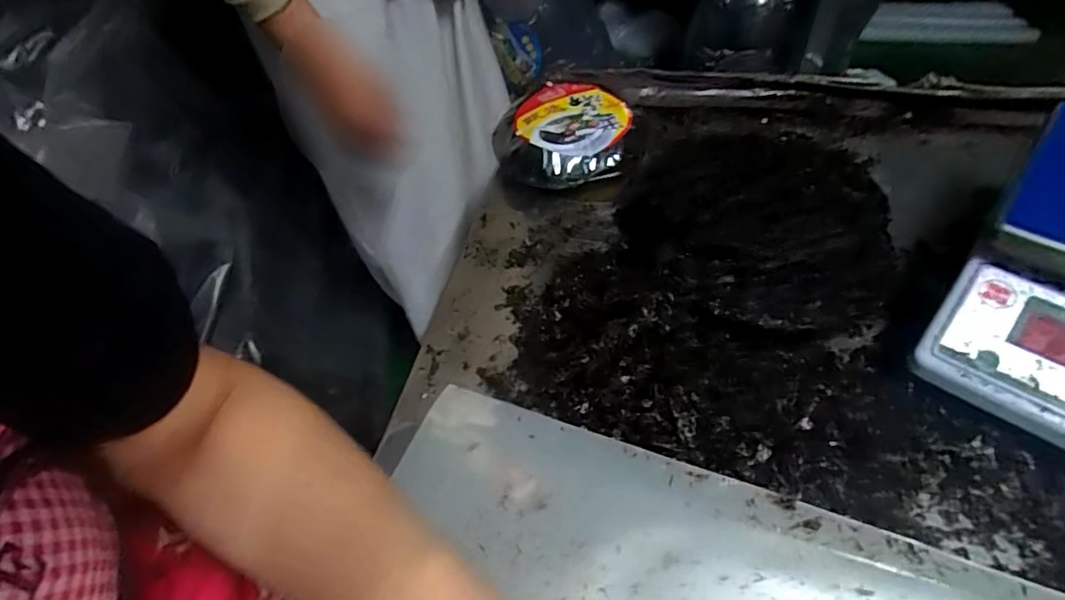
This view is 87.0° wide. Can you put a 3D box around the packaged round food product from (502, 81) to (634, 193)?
[{"bbox_3d":[0.040,-0.172,0.608,0.121,0.069,0.122,-3,47,3],"label":"packaged round food product"}]

